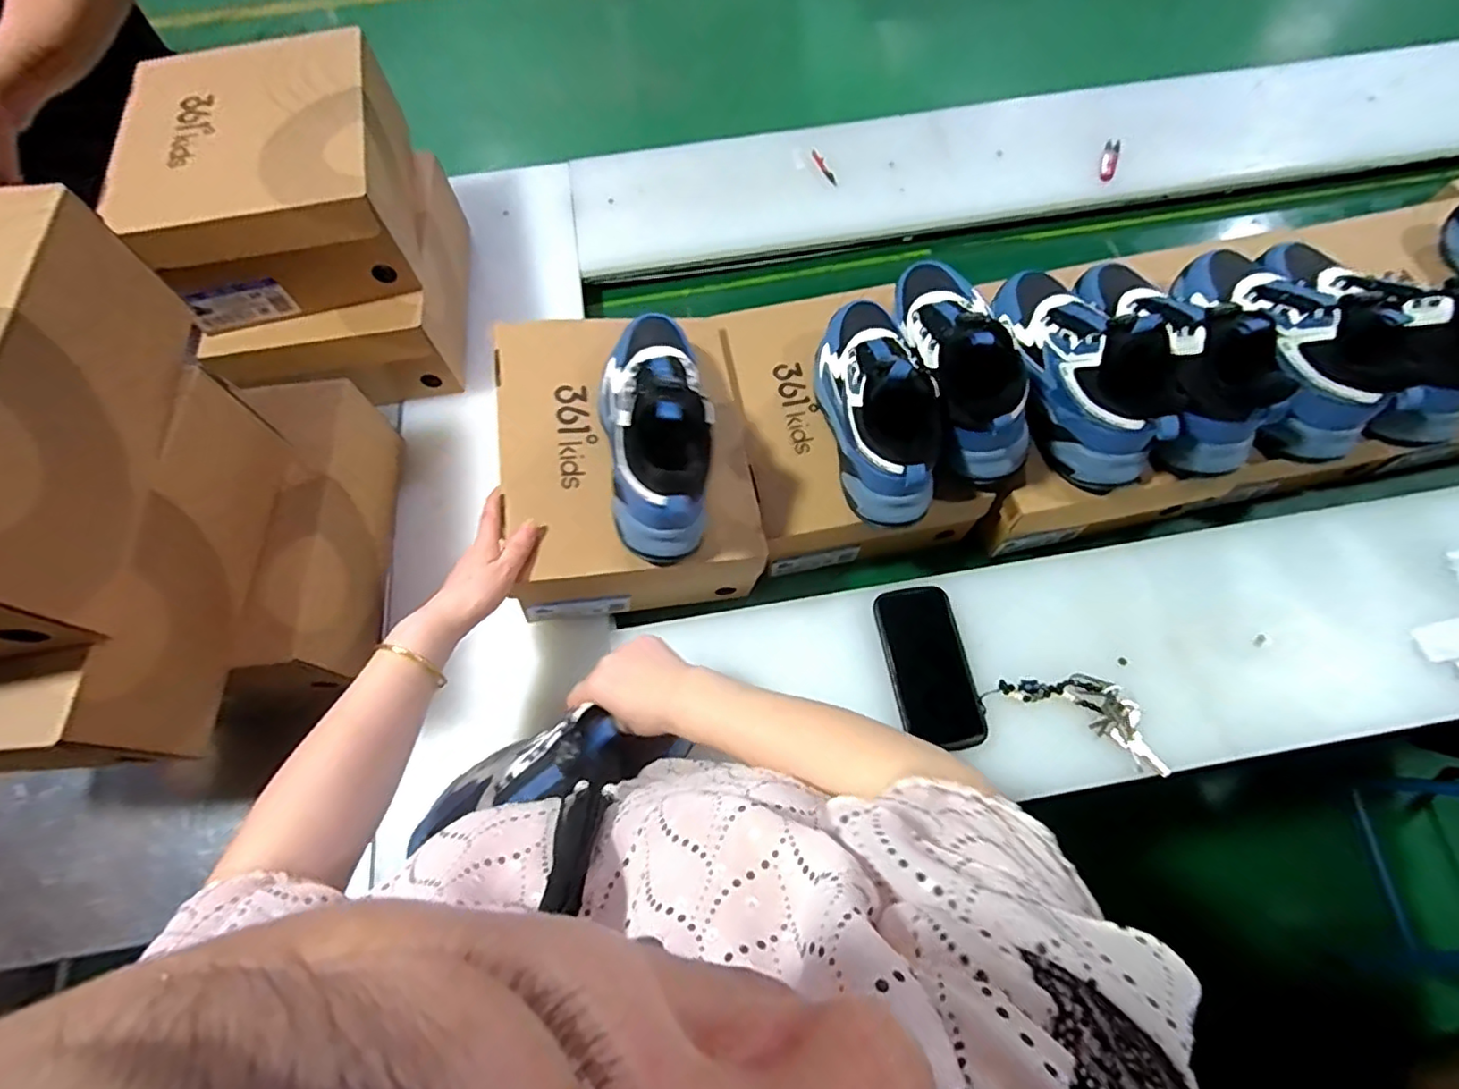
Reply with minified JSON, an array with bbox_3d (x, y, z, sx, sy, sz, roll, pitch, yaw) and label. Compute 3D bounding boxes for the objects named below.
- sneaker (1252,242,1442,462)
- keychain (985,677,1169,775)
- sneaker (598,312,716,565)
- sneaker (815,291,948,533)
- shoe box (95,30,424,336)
[{"bbox_3d":[0.573,-0.226,0.631,0.108,0.113,0.253,-1,67,3],"label":"sneaker"},{"bbox_3d":[0.355,0.165,0.626,0.179,0.011,0.071,19,69,11],"label":"keychain"},{"bbox_3d":[-0.072,-0.123,0.568,0.096,0.128,0.246,-11,67,-2],"label":"sneaker"},{"bbox_3d":[0.146,-0.156,0.616,0.085,0.125,0.247,-8,67,0],"label":"sneaker"},{"bbox_3d":[-0.506,-0.418,0.700,0.251,0.137,0.293,-13,67,-3],"label":"shoe box"}]

